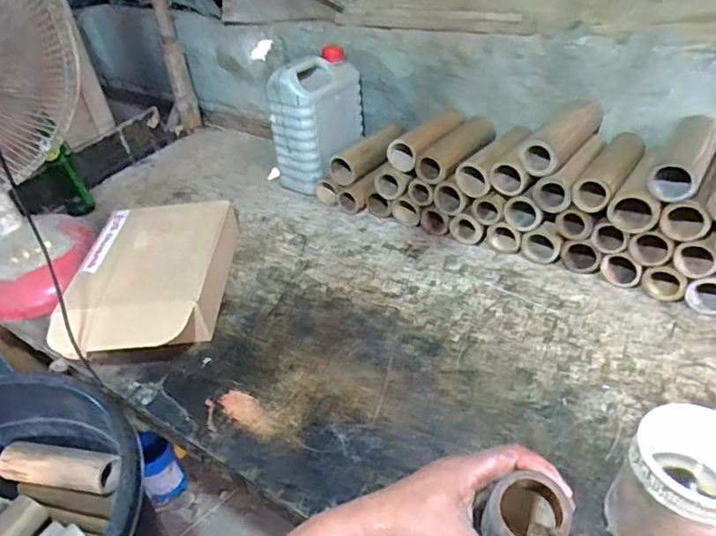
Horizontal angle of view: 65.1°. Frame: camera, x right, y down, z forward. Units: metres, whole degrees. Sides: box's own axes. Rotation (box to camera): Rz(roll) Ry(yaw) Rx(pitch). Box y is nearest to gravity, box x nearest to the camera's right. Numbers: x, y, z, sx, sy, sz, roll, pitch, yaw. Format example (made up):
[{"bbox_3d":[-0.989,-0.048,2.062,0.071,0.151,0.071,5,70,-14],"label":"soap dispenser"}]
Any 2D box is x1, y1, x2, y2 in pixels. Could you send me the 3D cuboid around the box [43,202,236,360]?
[{"bbox_3d":[-0.313,0.016,0.848,0.208,0.074,0.319,-4,36,5],"label":"box"}]

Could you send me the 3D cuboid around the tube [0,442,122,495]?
[{"bbox_3d":[-0.424,0.284,0.798,0.188,0.038,0.051,2,37,13],"label":"tube"}]

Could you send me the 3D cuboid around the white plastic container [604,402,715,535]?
[{"bbox_3d":[0.277,0.197,0.482,0.087,0.129,0.103,-31,42,-28],"label":"white plastic container"}]

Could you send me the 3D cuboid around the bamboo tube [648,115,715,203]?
[{"bbox_3d":[0.434,-0.153,0.737,0.056,0.050,0.179,17,43,30],"label":"bamboo tube"}]

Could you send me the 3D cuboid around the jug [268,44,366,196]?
[{"bbox_3d":[-0.077,-0.279,1.075,0.113,0.233,0.181,15,42,27],"label":"jug"}]

